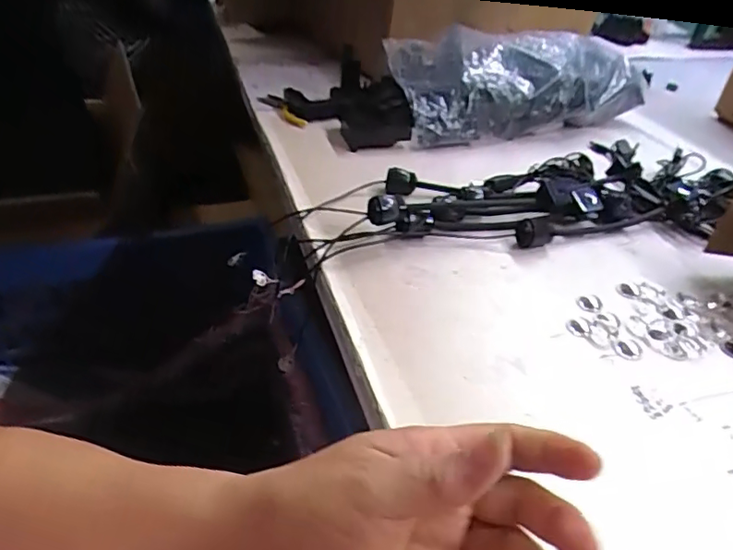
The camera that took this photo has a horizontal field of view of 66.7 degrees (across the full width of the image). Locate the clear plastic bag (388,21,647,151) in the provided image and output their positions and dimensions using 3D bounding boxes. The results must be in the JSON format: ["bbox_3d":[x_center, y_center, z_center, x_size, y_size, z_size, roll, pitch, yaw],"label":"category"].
[{"bbox_3d":[0.218,-0.278,0.808,0.363,0.094,0.155,-12,41,-21],"label":"clear plastic bag"}]

